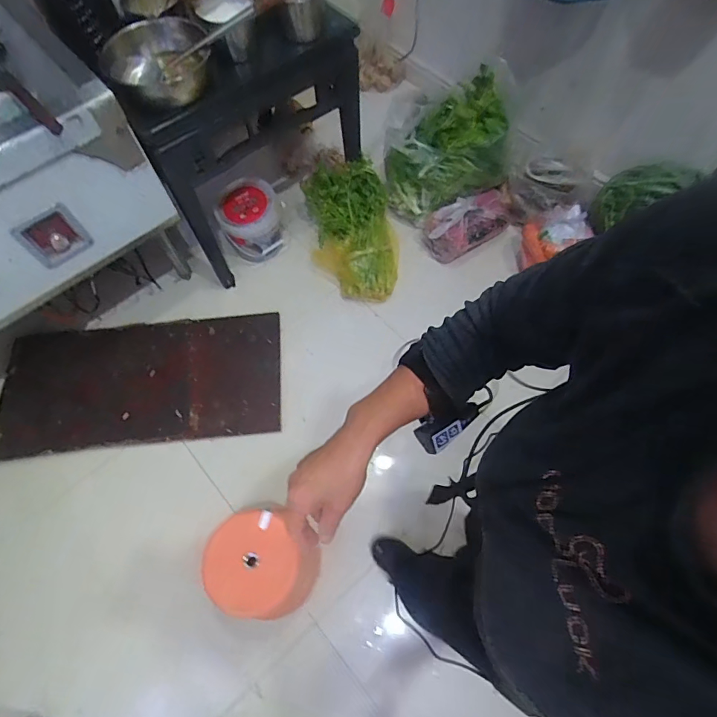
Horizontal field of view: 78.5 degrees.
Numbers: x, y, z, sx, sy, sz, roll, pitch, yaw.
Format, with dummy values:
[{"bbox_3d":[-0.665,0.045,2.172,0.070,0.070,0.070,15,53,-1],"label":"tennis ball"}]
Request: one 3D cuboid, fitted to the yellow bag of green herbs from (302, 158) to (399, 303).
[{"bbox_3d":[-0.015,-0.497,1.768,0.350,0.226,0.552,-18,66,-6],"label":"yellow bag of green herbs"}]

